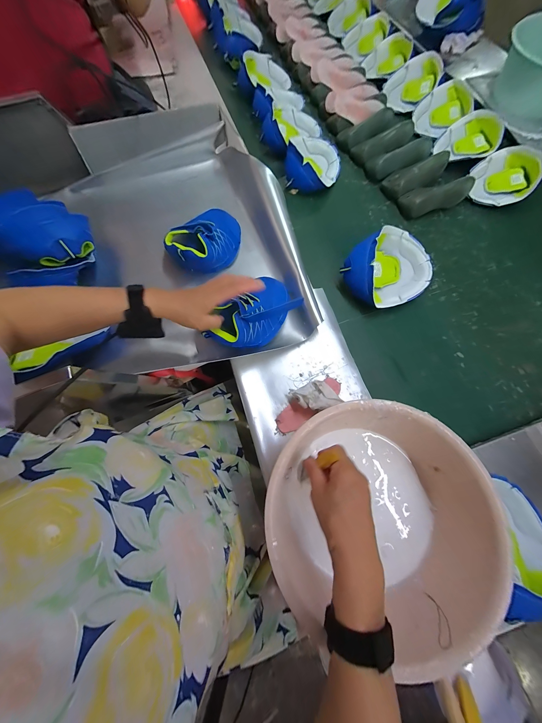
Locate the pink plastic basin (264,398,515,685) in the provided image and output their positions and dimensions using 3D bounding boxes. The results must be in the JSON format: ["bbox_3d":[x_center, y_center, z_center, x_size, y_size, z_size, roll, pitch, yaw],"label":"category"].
[{"bbox_3d":[0.150,0.228,0.370,0.297,0.117,0.301,-1,71,2],"label":"pink plastic basin"}]

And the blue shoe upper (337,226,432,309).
[{"bbox_3d":[0.282,-0.215,0.566,0.205,0.112,0.145,-29,72,-8],"label":"blue shoe upper"}]

